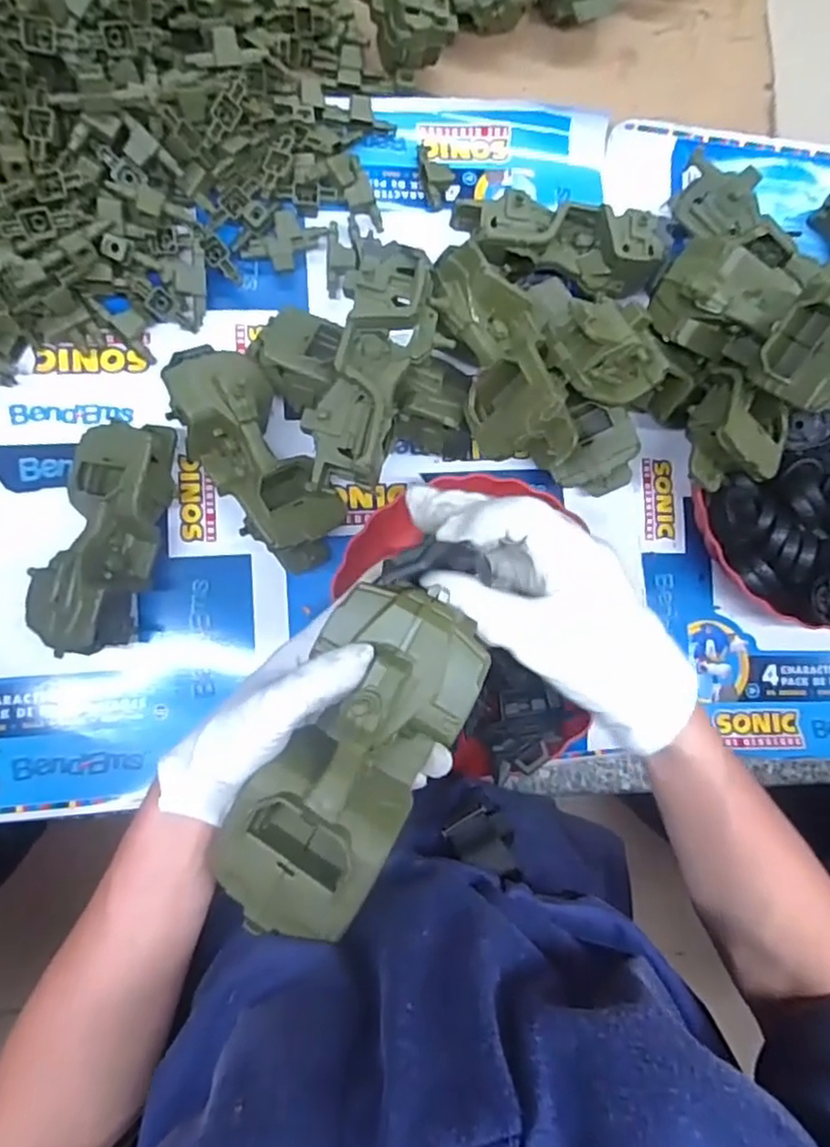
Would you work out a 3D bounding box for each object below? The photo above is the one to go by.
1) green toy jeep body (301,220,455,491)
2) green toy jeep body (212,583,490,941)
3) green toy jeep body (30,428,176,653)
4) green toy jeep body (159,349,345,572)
[{"bbox_3d":[-0.029,-0.153,0.488,0.078,0.045,0.183,16,83,-6],"label":"green toy jeep body"},{"bbox_3d":[-0.031,0.090,0.325,0.071,0.048,0.172,28,99,-4],"label":"green toy jeep body"},{"bbox_3d":[-0.243,-0.031,0.524,0.076,0.075,0.182,14,83,-6],"label":"green toy jeep body"},{"bbox_3d":[-0.130,-0.093,0.545,0.083,0.075,0.194,-31,89,-9],"label":"green toy jeep body"}]

